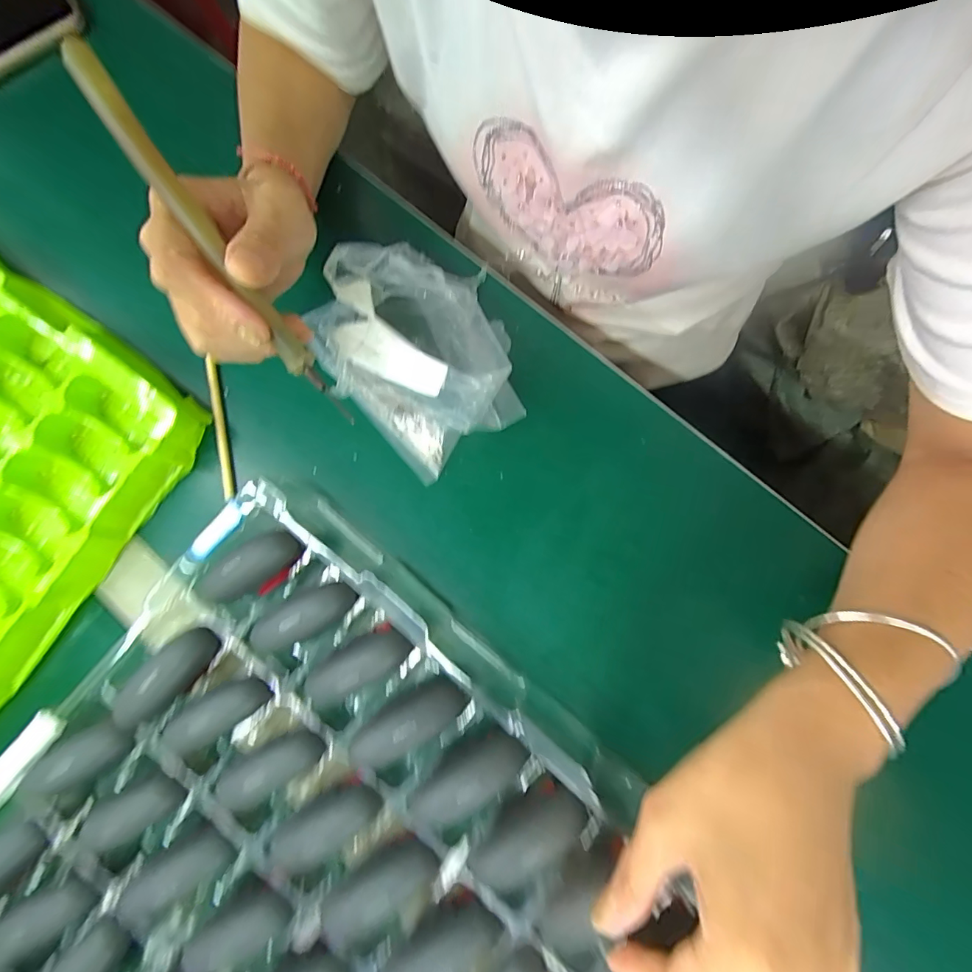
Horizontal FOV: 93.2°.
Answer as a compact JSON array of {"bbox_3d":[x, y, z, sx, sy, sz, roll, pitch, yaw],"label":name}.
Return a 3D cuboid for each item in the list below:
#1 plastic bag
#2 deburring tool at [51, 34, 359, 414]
[{"bbox_3d":[-0.038,-0.086,0.292,0.118,0.070,0.127,-31,78,-6],"label":"plastic bag"},{"bbox_3d":[-0.115,-0.098,0.205,0.014,0.007,0.167,-36,116,-7],"label":"deburring tool"}]

